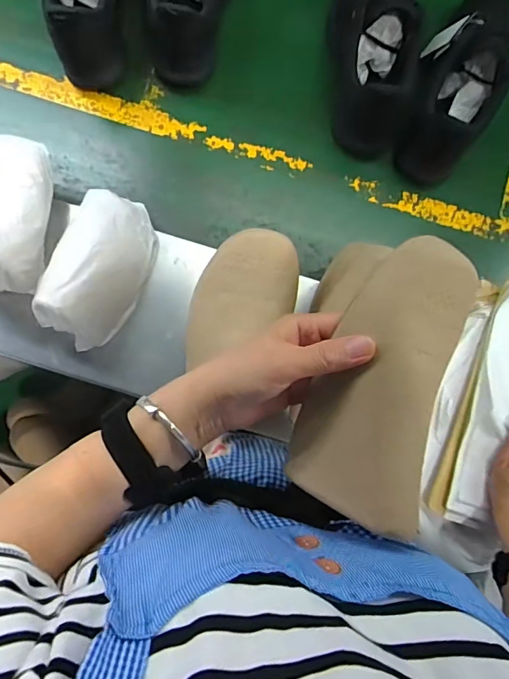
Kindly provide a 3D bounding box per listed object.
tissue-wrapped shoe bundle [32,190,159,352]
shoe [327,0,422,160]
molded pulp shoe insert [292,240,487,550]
[{"bbox_3d":[-0.209,-0.096,0.639,0.106,0.133,0.207,17,82,-1],"label":"tissue-wrapped shoe bundle"},{"bbox_3d":[0.184,-0.464,0.716,0.111,0.163,0.336,4,82,-3],"label":"shoe"},{"bbox_3d":[0.090,0.026,0.305,0.086,0.042,0.179,19,94,-1],"label":"molded pulp shoe insert"}]

